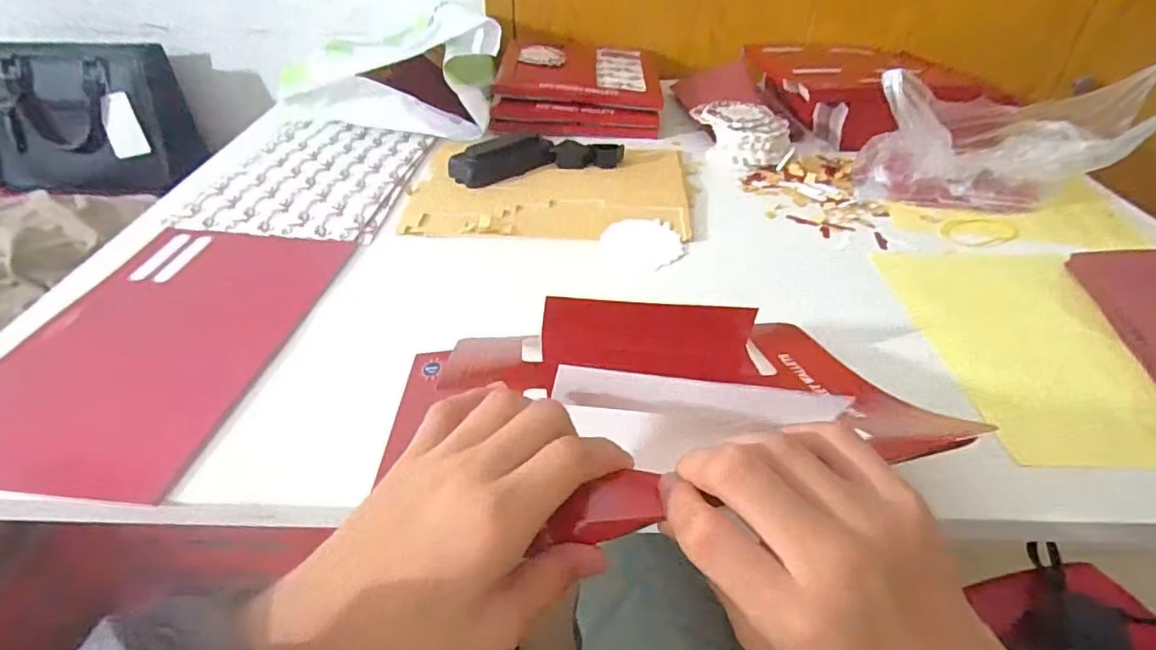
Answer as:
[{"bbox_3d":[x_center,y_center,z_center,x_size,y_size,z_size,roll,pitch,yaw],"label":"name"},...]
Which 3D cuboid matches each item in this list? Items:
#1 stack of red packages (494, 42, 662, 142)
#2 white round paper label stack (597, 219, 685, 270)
[{"bbox_3d":[-0.001,-0.295,0.725,0.197,0.063,0.177,0,37,-2],"label":"stack of red packages"},{"bbox_3d":[0.054,-0.070,0.504,0.068,0.010,0.069,1,37,0],"label":"white round paper label stack"}]

